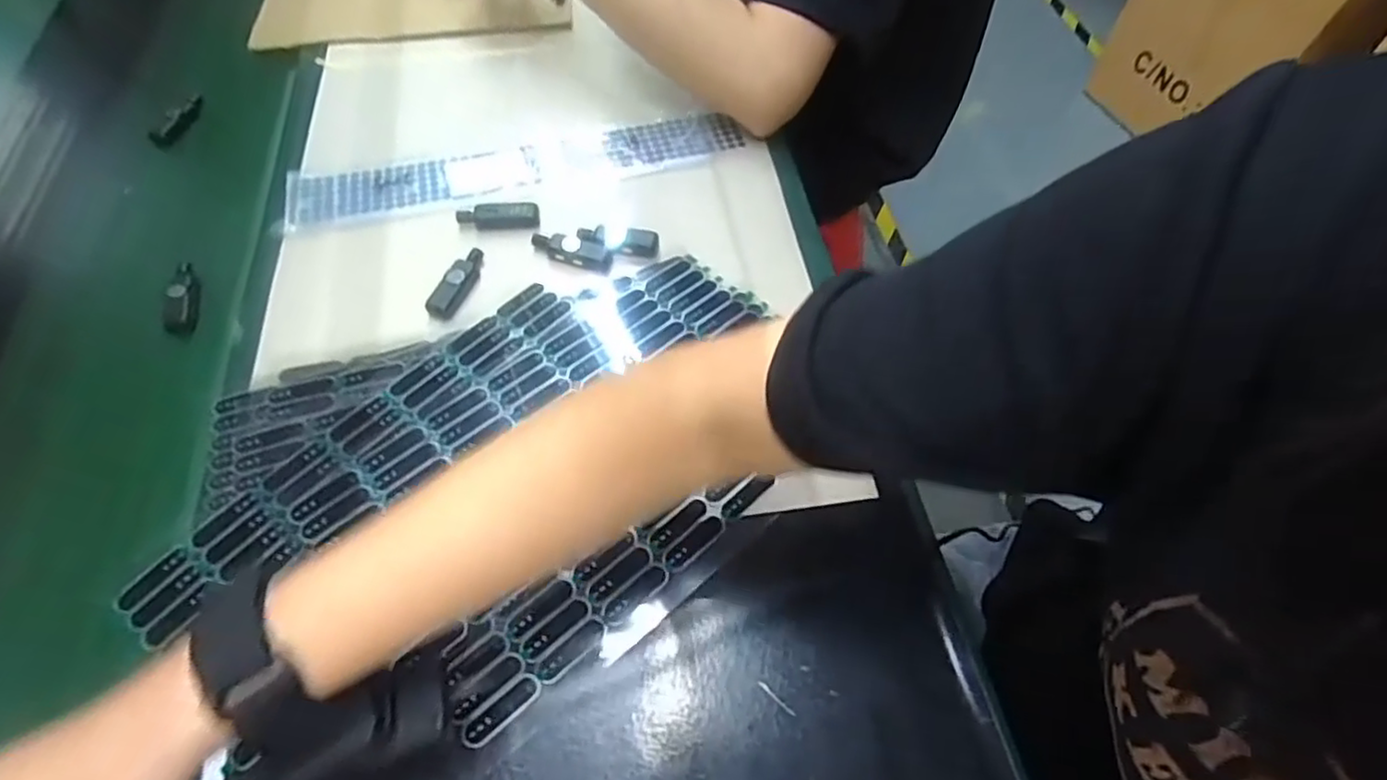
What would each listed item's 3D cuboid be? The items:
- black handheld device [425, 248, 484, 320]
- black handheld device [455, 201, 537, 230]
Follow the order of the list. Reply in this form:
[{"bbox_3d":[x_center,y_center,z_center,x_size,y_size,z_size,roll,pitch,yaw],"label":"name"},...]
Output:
[{"bbox_3d":[-0.160,-0.073,0.459,0.016,0.015,0.057,19,59,11],"label":"black handheld device"},{"bbox_3d":[-0.143,-0.127,0.492,0.057,0.017,0.015,-2,57,-2],"label":"black handheld device"}]

